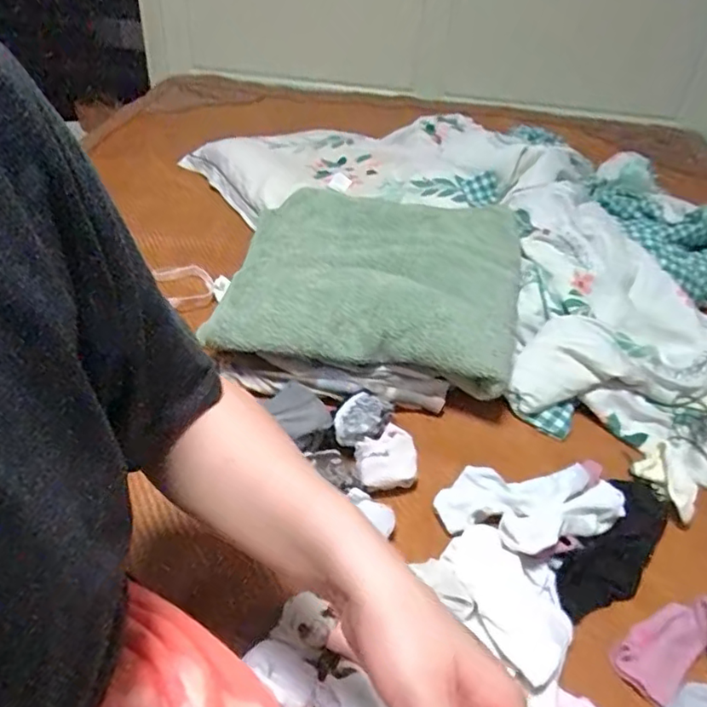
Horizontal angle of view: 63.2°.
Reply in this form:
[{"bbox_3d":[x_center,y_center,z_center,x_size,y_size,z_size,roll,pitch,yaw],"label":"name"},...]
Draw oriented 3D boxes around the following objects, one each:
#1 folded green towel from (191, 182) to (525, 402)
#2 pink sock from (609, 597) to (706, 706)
[{"bbox_3d":[0.033,-0.115,0.838,0.393,0.073,0.374,10,40,7],"label":"folded green towel"},{"bbox_3d":[0.312,0.272,0.531,0.145,0.032,0.078,-3,40,-10],"label":"pink sock"}]

